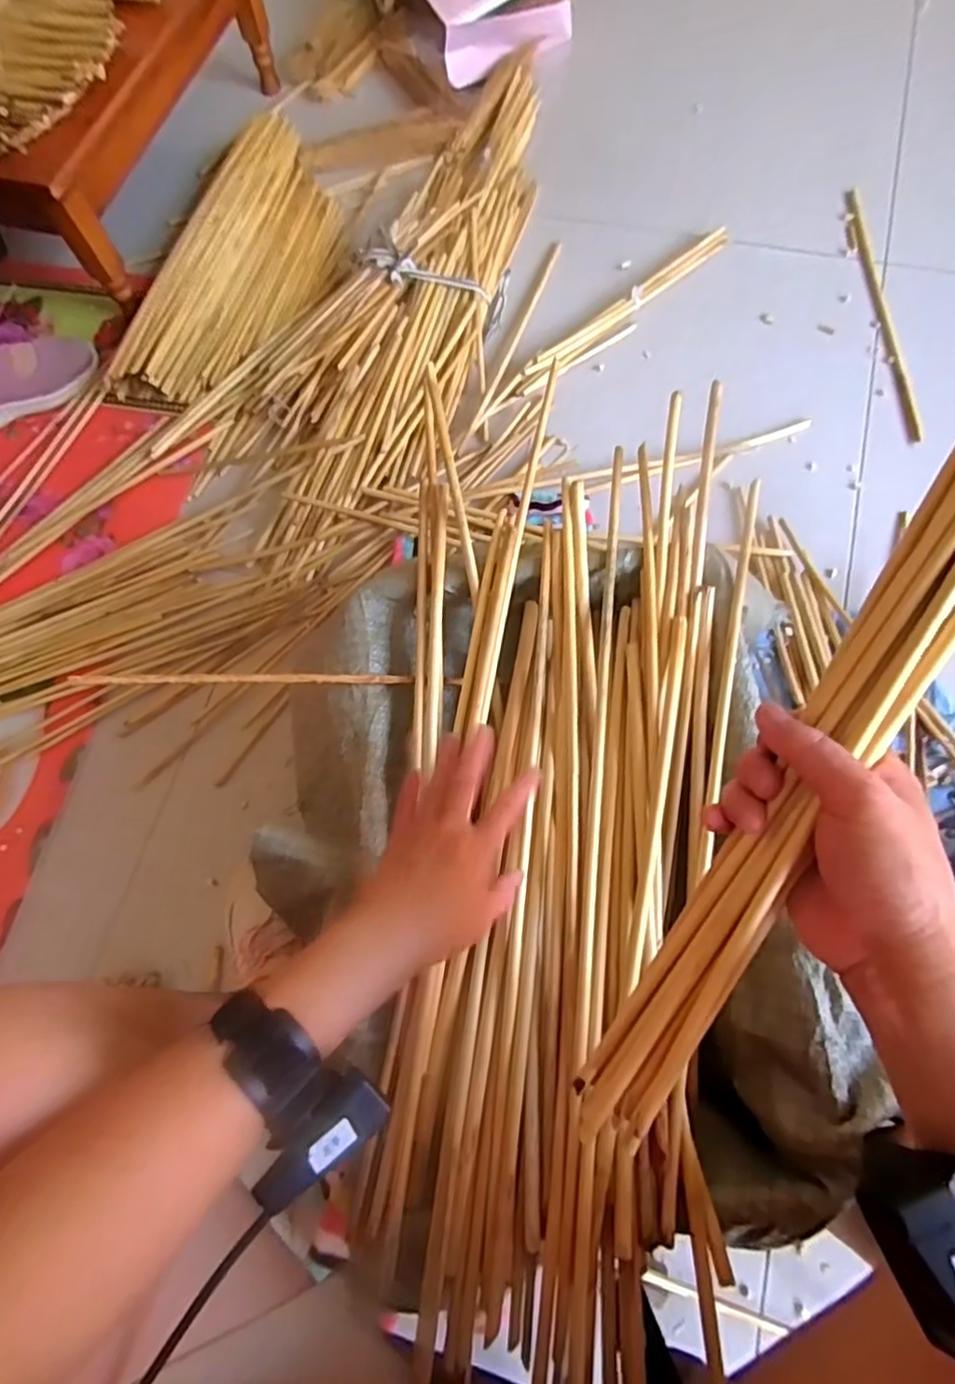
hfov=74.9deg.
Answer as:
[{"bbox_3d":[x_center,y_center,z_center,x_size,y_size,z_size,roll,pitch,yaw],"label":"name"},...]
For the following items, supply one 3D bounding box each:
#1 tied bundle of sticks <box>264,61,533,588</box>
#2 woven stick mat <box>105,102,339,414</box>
[{"bbox_3d":[-0.080,-0.663,1.005,0.238,0.091,1.033,17,74,8],"label":"tied bundle of sticks"},{"bbox_3d":[-0.384,-0.746,1.066,0.255,0.066,0.602,11,73,6],"label":"woven stick mat"}]

